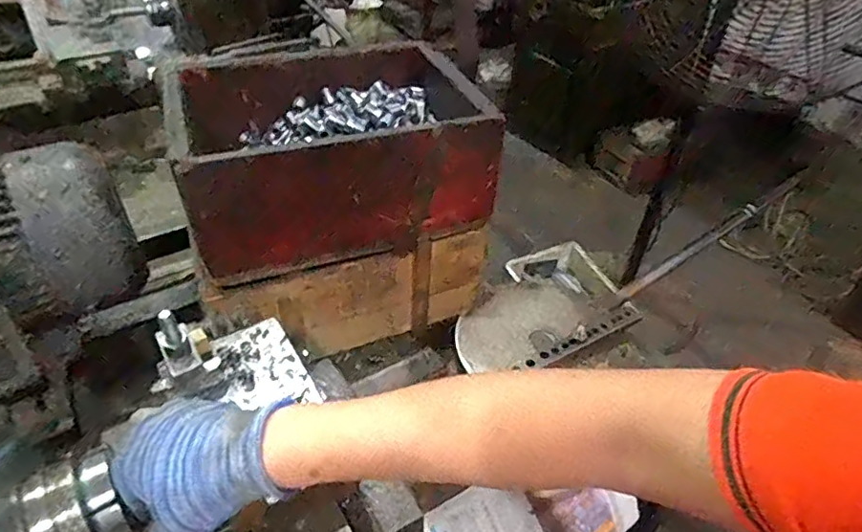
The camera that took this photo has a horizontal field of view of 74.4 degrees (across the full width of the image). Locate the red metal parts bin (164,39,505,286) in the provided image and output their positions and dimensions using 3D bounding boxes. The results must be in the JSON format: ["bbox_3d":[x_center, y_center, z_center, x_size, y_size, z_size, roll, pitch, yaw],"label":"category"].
[{"bbox_3d":[-0.120,-0.145,0.707,0.347,0.153,0.250,-12,43,-15],"label":"red metal parts bin"}]

